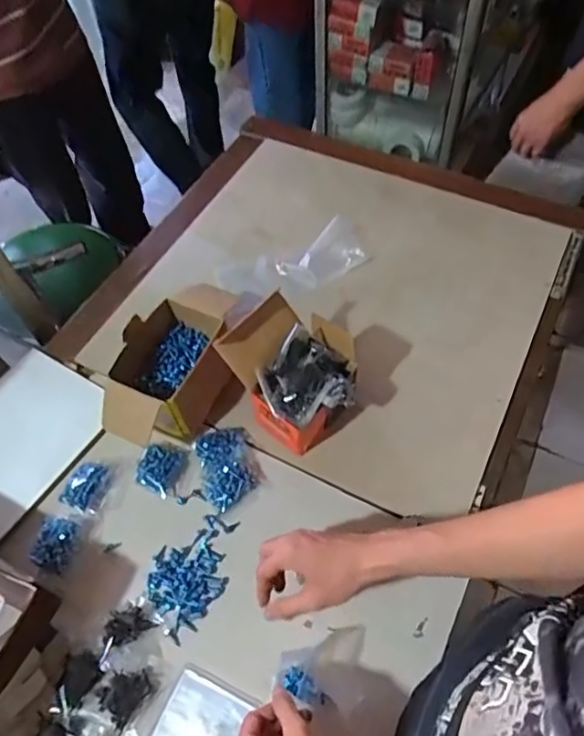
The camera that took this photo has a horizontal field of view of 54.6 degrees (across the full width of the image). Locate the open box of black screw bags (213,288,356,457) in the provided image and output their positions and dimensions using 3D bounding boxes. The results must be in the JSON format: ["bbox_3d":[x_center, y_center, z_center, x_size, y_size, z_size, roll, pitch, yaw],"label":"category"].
[{"bbox_3d":[0.003,0.008,0.738,0.158,0.135,0.133,30,63,20],"label":"open box of black screw bags"}]

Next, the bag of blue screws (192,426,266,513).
[{"bbox_3d":[-0.084,0.126,0.730,0.070,0.021,0.106,-18,58,-9],"label":"bag of blue screws"}]

